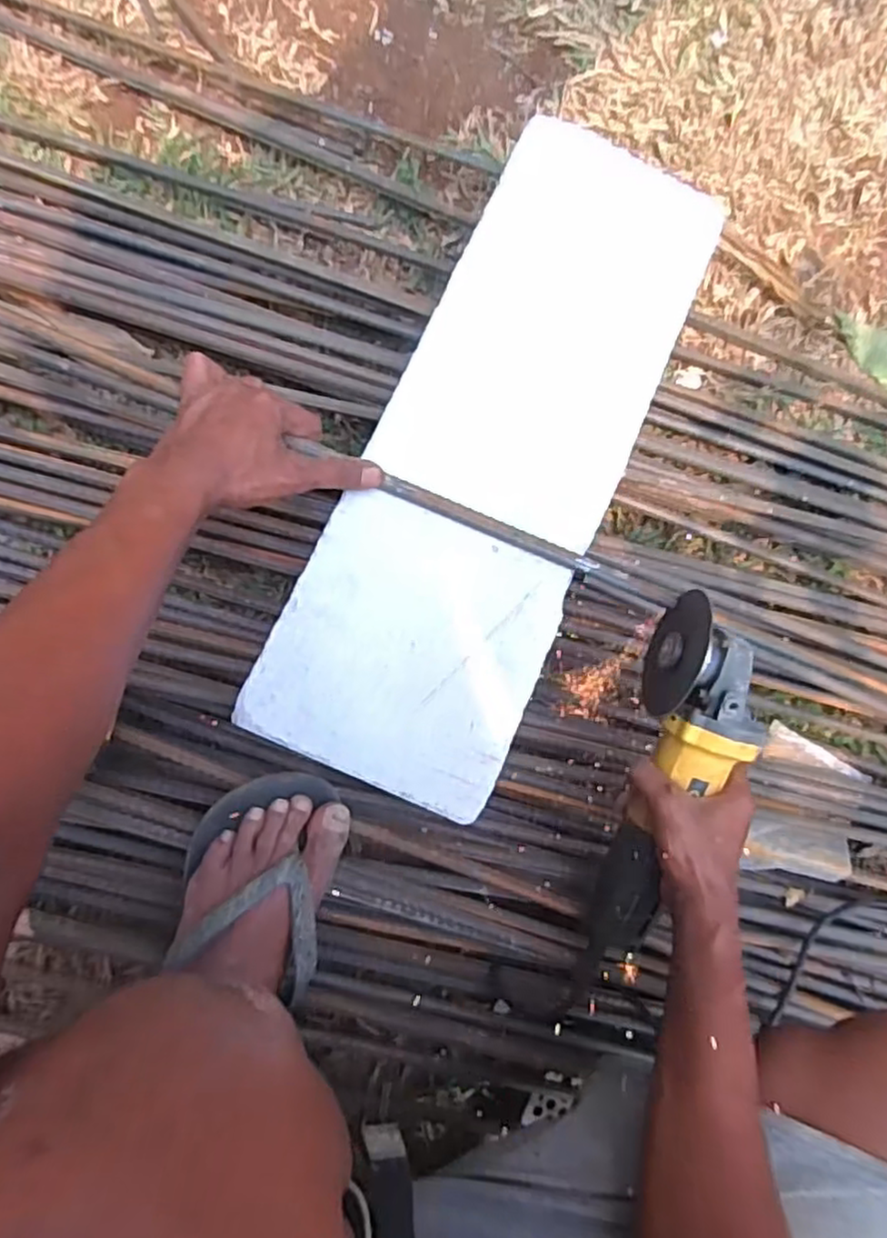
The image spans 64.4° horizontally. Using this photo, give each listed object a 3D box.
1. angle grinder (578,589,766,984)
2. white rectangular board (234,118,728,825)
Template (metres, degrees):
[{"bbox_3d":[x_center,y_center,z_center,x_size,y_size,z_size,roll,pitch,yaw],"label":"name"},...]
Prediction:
[{"bbox_3d":[0.181,0.144,0.579,0.075,0.080,0.330,9,106,-7],"label":"angle grinder"},{"bbox_3d":[0.053,-0.150,0.592,0.199,0.023,0.597,25,76,-5],"label":"white rectangular board"}]

